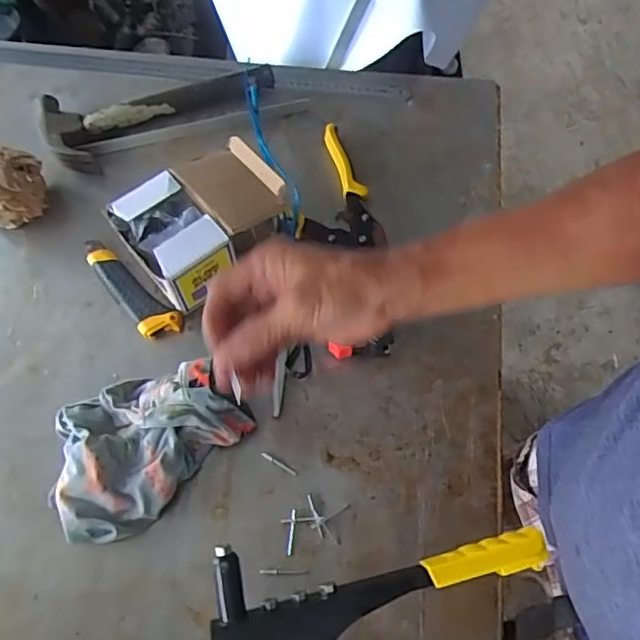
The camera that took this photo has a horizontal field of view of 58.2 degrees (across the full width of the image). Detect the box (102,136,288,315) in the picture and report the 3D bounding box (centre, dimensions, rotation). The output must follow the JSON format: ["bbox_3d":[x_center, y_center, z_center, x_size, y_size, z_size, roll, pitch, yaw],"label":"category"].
[{"bbox_3d":[-0.119,-0.102,0.613,0.159,0.084,0.115,-35,71,-16],"label":"box"}]

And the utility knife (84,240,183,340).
[{"bbox_3d":[-0.209,-0.036,0.620,0.039,0.018,0.147,-41,72,-16],"label":"utility knife"}]

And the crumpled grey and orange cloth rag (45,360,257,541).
[{"bbox_3d":[-0.169,0.109,0.537,0.190,0.052,0.128,-39,71,-16],"label":"crumpled grey and orange cloth rag"}]

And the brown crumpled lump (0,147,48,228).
[{"bbox_3d":[-0.350,-0.145,0.638,0.081,0.083,0.068,-12,66,-5],"label":"brown crumpled lump"}]

